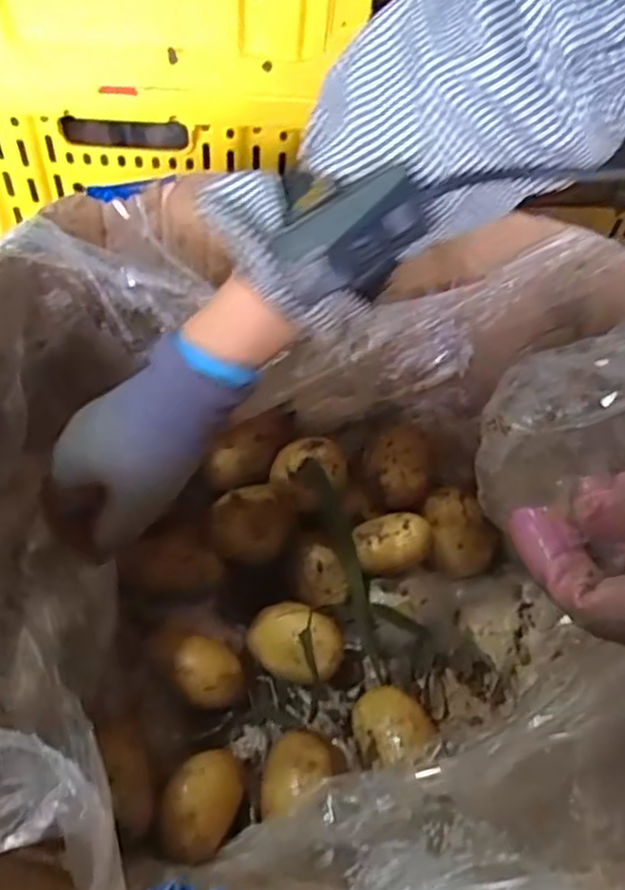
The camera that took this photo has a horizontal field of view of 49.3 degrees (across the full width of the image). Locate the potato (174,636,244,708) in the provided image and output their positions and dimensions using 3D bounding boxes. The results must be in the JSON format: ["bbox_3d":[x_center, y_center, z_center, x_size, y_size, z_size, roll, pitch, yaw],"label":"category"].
[{"bbox_3d":[-0.071,0.159,0.469,0.041,0.042,0.046,-16,57,-17],"label":"potato"}]

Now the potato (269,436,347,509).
[{"bbox_3d":[-0.003,0.023,0.506,0.053,0.044,0.049,3,53,-4],"label":"potato"}]

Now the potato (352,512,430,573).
[{"bbox_3d":[0.058,0.070,0.491,0.054,0.026,0.040,-16,58,-15],"label":"potato"}]

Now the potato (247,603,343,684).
[{"bbox_3d":[-0.013,0.144,0.484,0.064,0.045,0.046,25,55,12],"label":"potato"}]

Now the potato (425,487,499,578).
[{"bbox_3d":[0.115,0.068,0.529,0.047,0.046,0.066,-18,78,7],"label":"potato"}]

